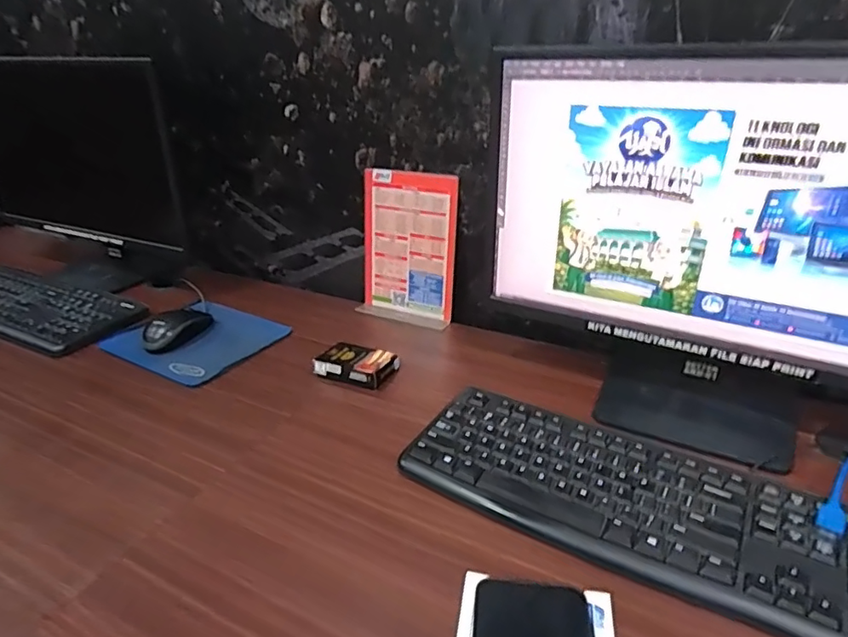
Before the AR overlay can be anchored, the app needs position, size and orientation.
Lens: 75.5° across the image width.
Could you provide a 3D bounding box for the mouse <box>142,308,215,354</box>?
[{"bbox_3d":[-0.342,0.009,0.762,0.052,0.031,0.097,6,31,17],"label":"mouse"}]

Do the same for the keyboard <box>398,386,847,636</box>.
[{"bbox_3d":[0.194,0.158,0.468,0.423,0.015,0.147,14,34,27],"label":"keyboard"}]

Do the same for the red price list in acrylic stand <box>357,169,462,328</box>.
[{"bbox_3d":[-0.025,-0.099,0.799,0.144,0.207,0.062,13,34,27],"label":"red price list in acrylic stand"}]

